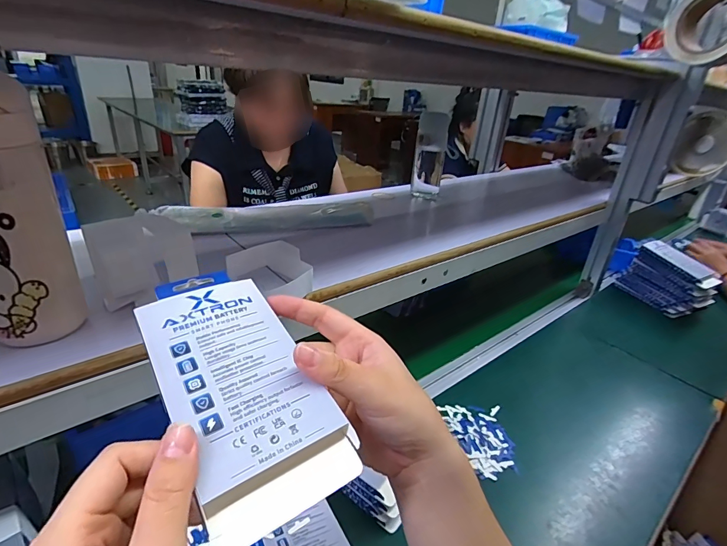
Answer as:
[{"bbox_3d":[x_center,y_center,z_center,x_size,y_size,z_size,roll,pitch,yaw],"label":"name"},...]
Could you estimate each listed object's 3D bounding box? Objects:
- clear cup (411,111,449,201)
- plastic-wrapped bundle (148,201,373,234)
[{"bbox_3d":[0.132,-0.230,0.784,0.060,0.156,0.050,7,26,3],"label":"clear cup"},{"bbox_3d":[-0.131,-0.084,0.595,0.310,0.024,0.080,-8,29,-25],"label":"plastic-wrapped bundle"}]

